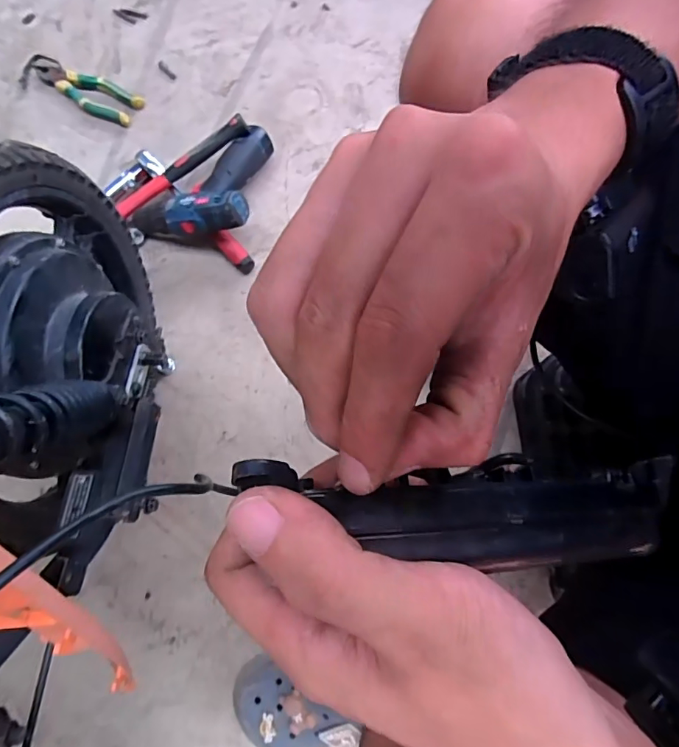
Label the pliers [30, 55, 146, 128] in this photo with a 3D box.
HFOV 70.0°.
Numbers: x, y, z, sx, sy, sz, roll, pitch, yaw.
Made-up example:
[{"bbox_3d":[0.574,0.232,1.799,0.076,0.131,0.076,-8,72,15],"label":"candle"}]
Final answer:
[{"bbox_3d":[-0.406,-0.447,0.767,0.202,0.017,0.057,27,79,6],"label":"pliers"}]

